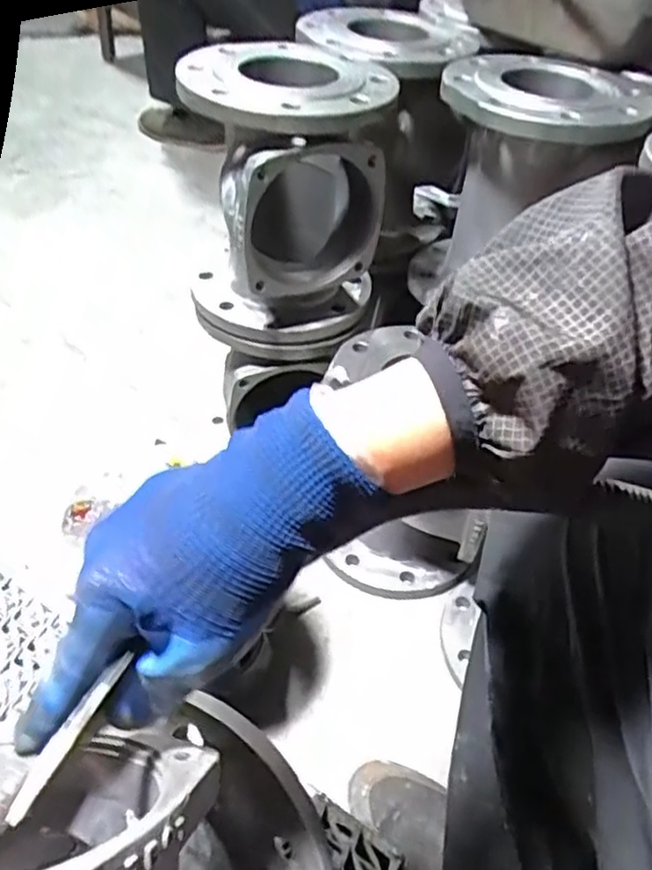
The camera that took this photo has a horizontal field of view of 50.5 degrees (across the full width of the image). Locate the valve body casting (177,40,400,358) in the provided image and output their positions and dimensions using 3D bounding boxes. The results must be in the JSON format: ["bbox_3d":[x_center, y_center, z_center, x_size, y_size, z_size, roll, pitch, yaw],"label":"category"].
[{"bbox_3d":[-0.040,-0.251,0.751,0.205,0.264,0.226,3,44,-2],"label":"valve body casting"}]

